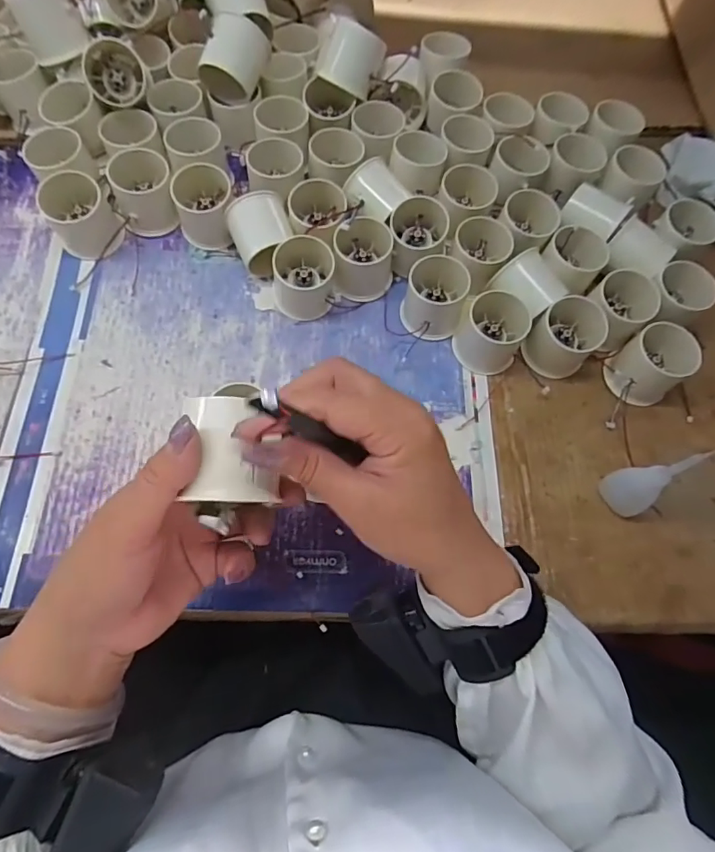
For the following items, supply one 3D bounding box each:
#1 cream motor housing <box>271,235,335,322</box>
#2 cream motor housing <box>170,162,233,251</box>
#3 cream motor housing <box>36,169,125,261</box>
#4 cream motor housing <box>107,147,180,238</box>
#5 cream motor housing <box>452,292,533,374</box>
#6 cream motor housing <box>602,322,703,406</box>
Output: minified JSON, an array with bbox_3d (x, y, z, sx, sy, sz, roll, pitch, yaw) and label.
[{"bbox_3d":[-0.047,-0.131,0.439,0.051,0.048,0.058,1,68,-3],"label":"cream motor housing"},{"bbox_3d":[-0.138,-0.198,0.455,0.050,0.048,0.060,-11,69,-8],"label":"cream motor housing"},{"bbox_3d":[-0.242,-0.184,0.441,0.051,0.053,0.057,-40,76,-17],"label":"cream motor housing"},{"bbox_3d":[-0.191,-0.211,0.452,0.050,0.056,0.052,1,68,-3],"label":"cream motor housing"},{"bbox_3d":[0.116,-0.083,0.429,0.053,0.046,0.058,1,68,-3],"label":"cream motor housing"},{"bbox_3d":[0.247,-0.051,0.420,0.055,0.048,0.051,1,68,-3],"label":"cream motor housing"}]

